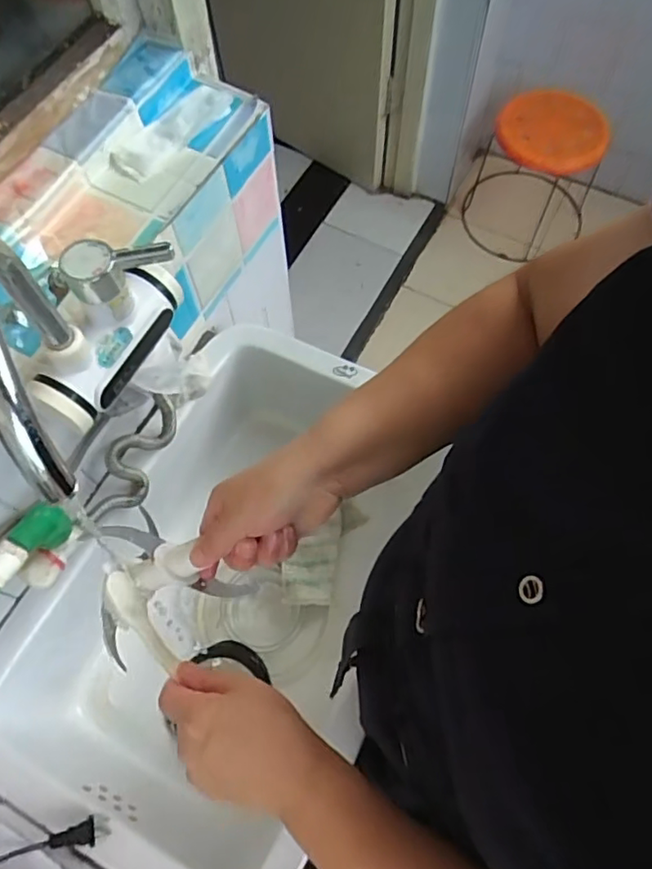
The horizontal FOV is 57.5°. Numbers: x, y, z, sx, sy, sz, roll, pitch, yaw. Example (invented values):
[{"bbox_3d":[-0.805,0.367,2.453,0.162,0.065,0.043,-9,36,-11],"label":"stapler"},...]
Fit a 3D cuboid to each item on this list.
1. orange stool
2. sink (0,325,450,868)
[{"bbox_3d":[0.582,-0.726,1.629,0.341,0.370,0.336,16,67,8],"label":"orange stool"},{"bbox_3d":[-0.148,0.192,0.773,0.364,0.242,0.616,14,67,7],"label":"sink"}]

